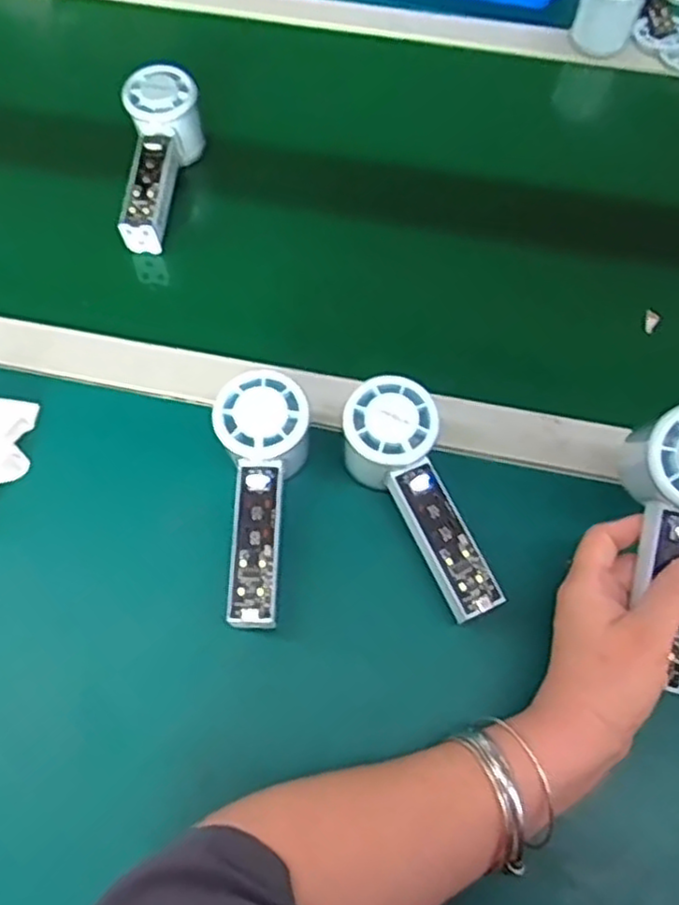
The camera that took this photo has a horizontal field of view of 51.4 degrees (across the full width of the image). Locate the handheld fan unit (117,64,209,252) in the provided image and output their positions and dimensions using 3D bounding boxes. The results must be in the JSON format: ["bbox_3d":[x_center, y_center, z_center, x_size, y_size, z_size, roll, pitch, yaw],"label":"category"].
[{"bbox_3d":[-0.149,-0.234,0.568,0.055,0.064,0.151,7,64,1],"label":"handheld fan unit"}]

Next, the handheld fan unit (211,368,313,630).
[{"bbox_3d":[-0.049,0.029,0.441,0.059,0.054,0.154,2,77,-1],"label":"handheld fan unit"}]

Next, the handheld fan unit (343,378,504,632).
[{"bbox_3d":[0.053,0.028,0.432,0.058,0.057,0.154,-24,67,-13],"label":"handheld fan unit"}]

